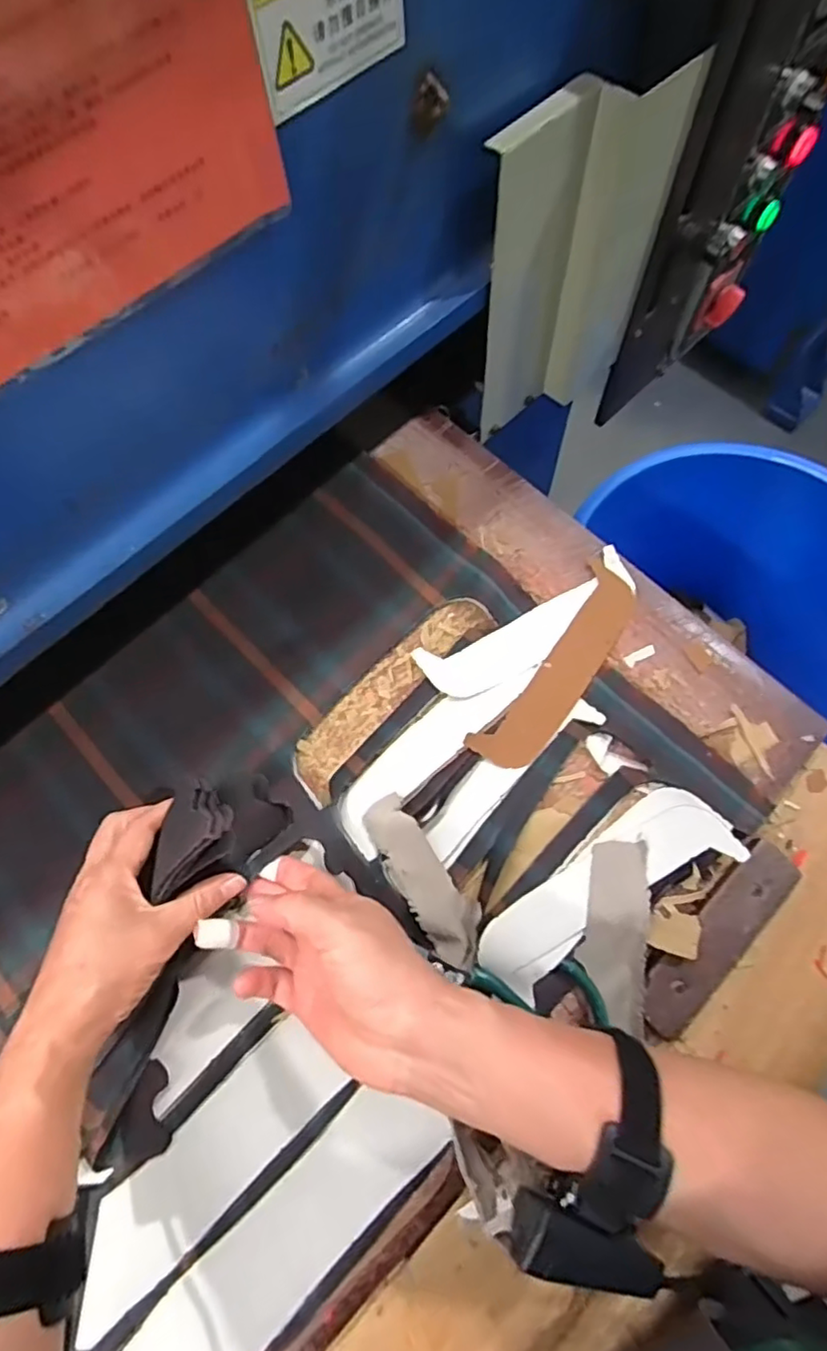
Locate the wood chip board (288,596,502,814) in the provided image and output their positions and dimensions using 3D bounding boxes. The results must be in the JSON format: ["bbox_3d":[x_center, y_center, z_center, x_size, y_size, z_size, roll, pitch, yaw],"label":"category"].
[{"bbox_3d":[-0.019,0.011,0.496,0.047,0.009,0.199,39,77,16],"label":"wood chip board"}]

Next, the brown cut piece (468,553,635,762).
[{"bbox_3d":[0.119,-0.008,0.498,0.051,0.010,0.193,34,73,12],"label":"brown cut piece"}]

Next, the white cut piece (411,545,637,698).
[{"bbox_3d":[0.098,-0.039,0.507,0.193,0.006,0.055,-29,69,-11],"label":"white cut piece"}]

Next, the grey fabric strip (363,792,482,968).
[{"bbox_3d":[0.008,0.140,0.434,0.036,0.011,0.120,-31,73,-11],"label":"grey fabric strip"}]

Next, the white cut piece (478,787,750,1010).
[{"bbox_3d":[0.132,0.146,0.432,0.193,0.017,0.060,-31,73,-11],"label":"white cut piece"}]

